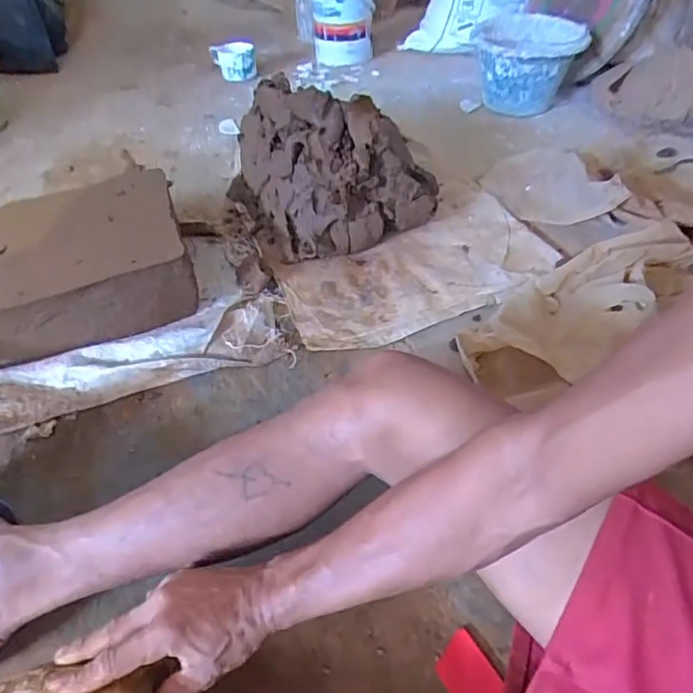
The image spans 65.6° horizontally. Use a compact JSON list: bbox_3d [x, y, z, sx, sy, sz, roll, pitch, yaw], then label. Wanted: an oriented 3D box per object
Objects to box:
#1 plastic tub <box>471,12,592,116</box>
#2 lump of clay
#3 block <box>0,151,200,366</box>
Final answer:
[{"bbox_3d":[0.433,-0.689,1.302,0.245,0.156,0.295,13,47,13],"label":"plastic tub"},{"bbox_3d":[-0.027,-0.327,0.956,0.297,0.231,0.273,-17,48,-14],"label":"lump of clay"},{"bbox_3d":[-0.410,-0.125,0.819,0.321,0.129,0.242,-14,47,-14],"label":"block"}]

